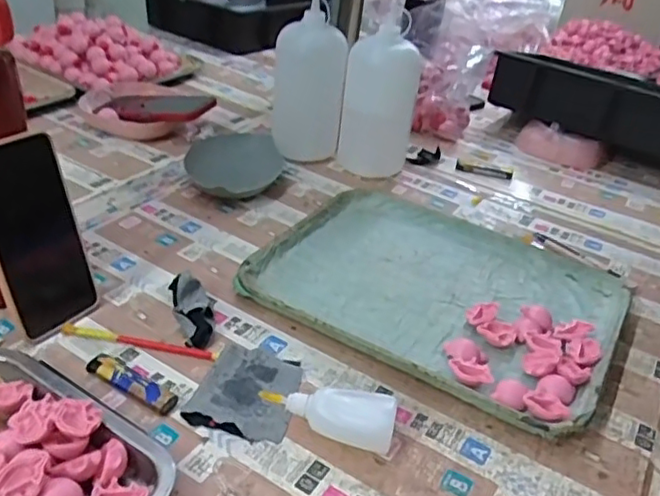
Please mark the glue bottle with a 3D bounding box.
[{"bbox_3d":[-0.002,0.123,0.466,0.100,0.022,0.040,13,32,7],"label":"glue bottle"}]

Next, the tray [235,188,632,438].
[{"bbox_3d":[0.110,0.037,0.625,0.335,0.019,0.262,23,34,22],"label":"tray"}]

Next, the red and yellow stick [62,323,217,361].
[{"bbox_3d":[-0.163,0.080,0.532,0.135,0.005,0.014,9,31,5],"label":"red and yellow stick"}]

